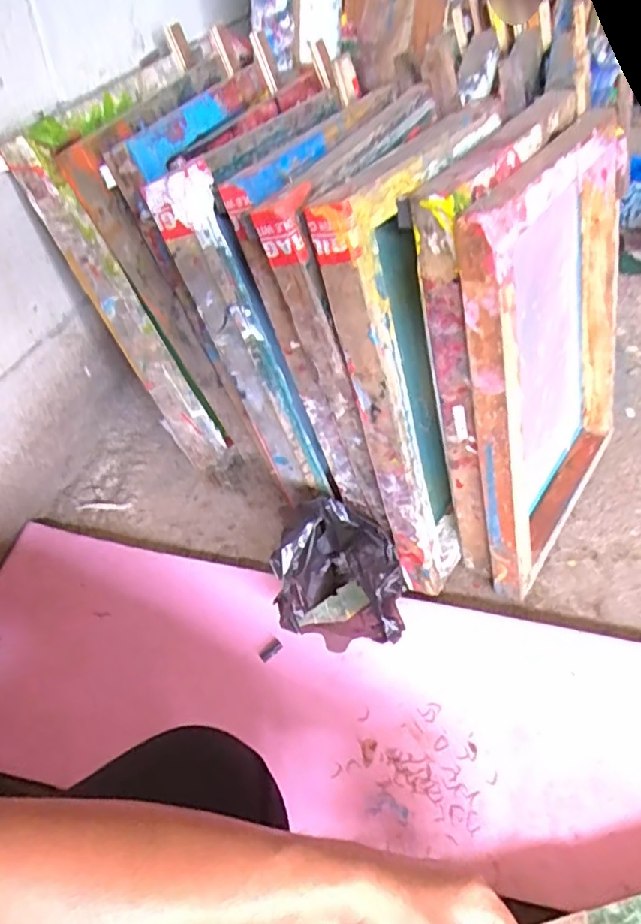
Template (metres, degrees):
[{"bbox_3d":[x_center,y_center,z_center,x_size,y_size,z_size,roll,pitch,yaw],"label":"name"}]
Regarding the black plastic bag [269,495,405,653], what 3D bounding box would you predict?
[{"bbox_3d":[0.030,0.121,0.643,0.132,0.152,0.129,13,47,13],"label":"black plastic bag"}]

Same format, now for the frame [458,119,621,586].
[{"bbox_3d":[0.273,-0.113,0.687,0.052,0.452,0.333,14,46,36],"label":"frame"}]

